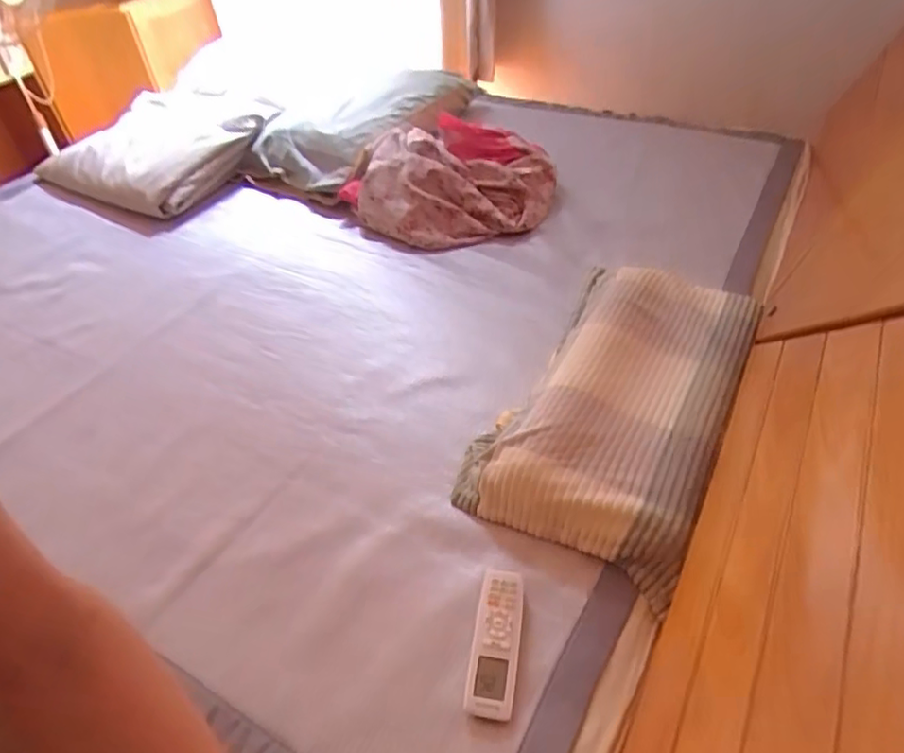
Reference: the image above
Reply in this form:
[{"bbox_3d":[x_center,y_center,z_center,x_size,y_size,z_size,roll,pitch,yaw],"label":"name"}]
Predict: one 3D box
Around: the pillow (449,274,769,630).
[{"bbox_3d":[0.267,0.012,0.930,0.335,0.069,0.597,22,50,26],"label":"pillow"}]

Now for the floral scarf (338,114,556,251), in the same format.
[{"bbox_3d":[0.004,-0.454,1.428,0.501,0.168,0.336,-10,44,-5],"label":"floral scarf"}]

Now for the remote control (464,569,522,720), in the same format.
[{"bbox_3d":[0.051,0.302,0.692,0.052,0.019,0.162,5,44,11],"label":"remote control"}]

